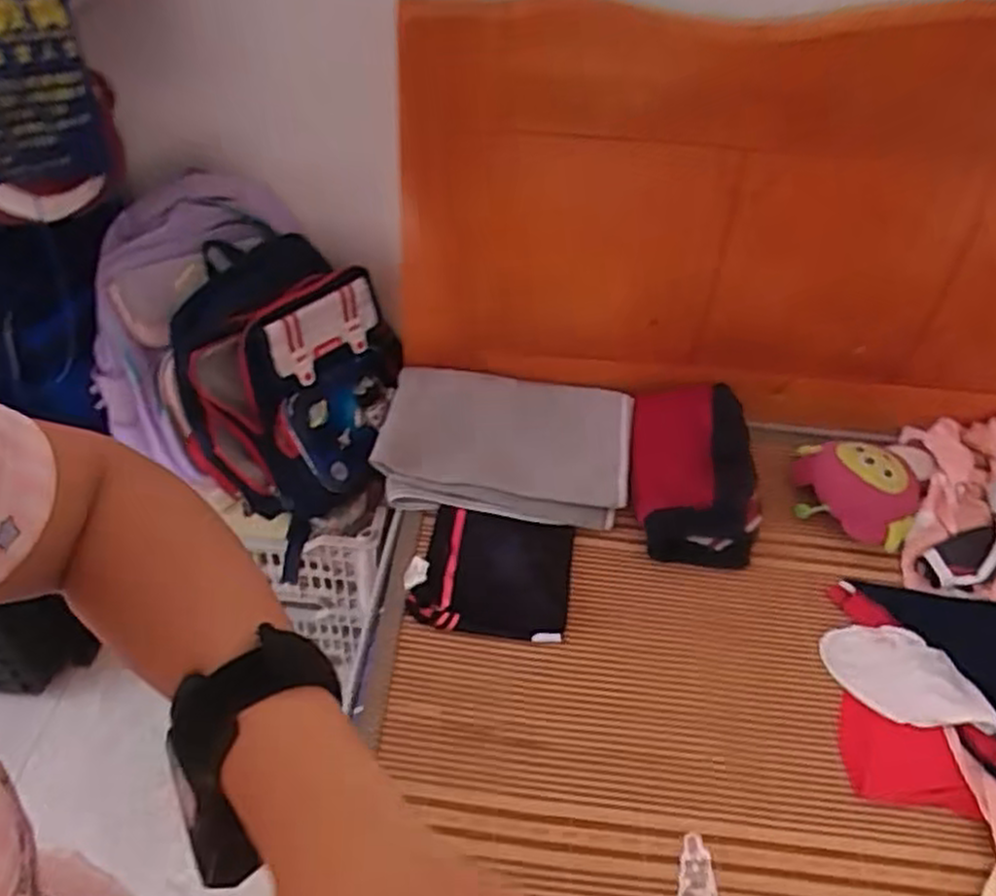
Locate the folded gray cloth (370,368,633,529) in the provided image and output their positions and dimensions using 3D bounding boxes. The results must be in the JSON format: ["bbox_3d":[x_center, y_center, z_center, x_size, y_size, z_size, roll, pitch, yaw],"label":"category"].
[{"bbox_3d":[0.012,-0.009,1.116,0.358,0.056,0.246,5,44,0],"label":"folded gray cloth"}]

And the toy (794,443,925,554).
[{"bbox_3d":[0.491,0.051,1.061,0.164,0.069,0.118,22,48,22],"label":"toy"}]

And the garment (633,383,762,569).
[{"bbox_3d":[0.274,0.031,1.071,0.168,0.087,0.257,2,44,3],"label":"garment"}]

